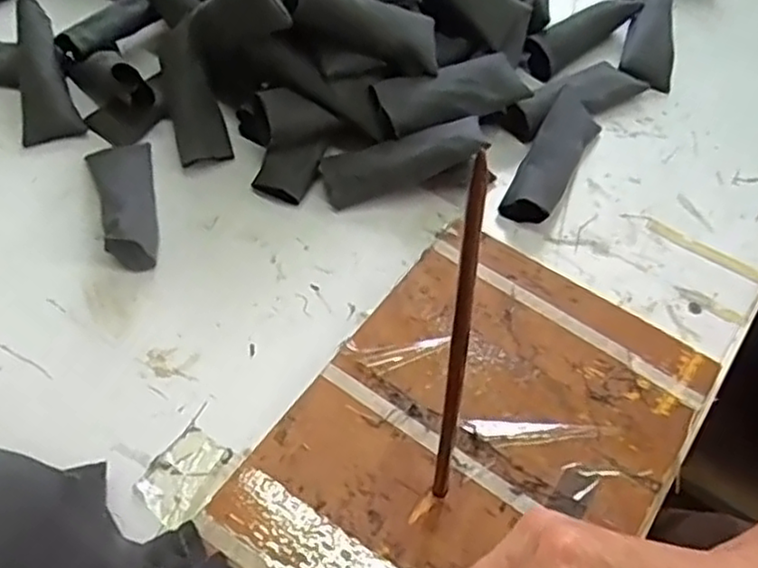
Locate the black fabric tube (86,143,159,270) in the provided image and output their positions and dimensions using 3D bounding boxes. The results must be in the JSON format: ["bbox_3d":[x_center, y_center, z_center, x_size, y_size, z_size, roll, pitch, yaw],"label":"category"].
[{"bbox_3d":[-0.163,-0.056,0.456,0.037,0.030,0.102,-15,57,-11],"label":"black fabric tube"}]

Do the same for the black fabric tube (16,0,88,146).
[{"bbox_3d":[-0.241,-0.152,0.508,0.038,0.014,0.106,-14,81,-11],"label":"black fabric tube"}]

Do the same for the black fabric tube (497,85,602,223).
[{"bbox_3d":[0.117,-0.085,0.478,0.033,0.027,0.105,25,59,15],"label":"black fabric tube"}]

